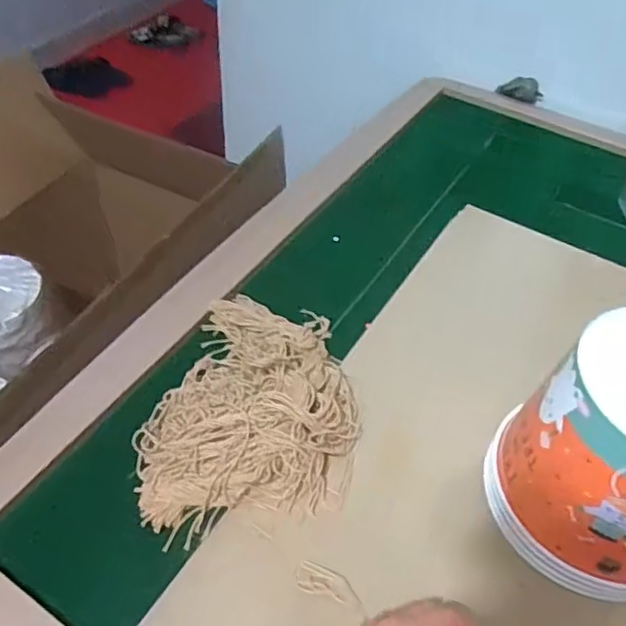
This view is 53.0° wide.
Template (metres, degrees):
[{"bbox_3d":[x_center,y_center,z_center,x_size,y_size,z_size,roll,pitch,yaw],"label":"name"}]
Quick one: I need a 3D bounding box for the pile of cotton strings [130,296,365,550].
[{"bbox_3d":[-0.058,0.065,0.538,0.191,0.046,0.226,-8,49,-12],"label":"pile of cotton strings"}]

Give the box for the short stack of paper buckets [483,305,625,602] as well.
[{"bbox_3d":[0.223,0.102,0.450,0.150,0.154,0.145,-34,59,-30],"label":"short stack of paper buckets"}]

